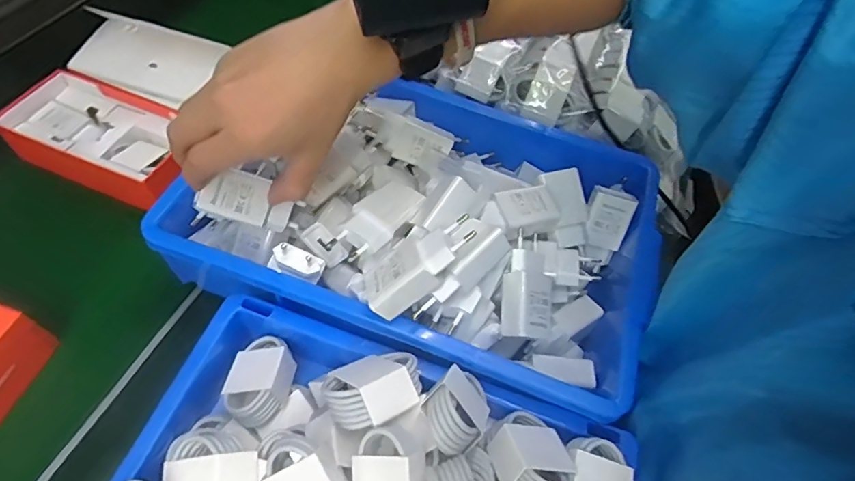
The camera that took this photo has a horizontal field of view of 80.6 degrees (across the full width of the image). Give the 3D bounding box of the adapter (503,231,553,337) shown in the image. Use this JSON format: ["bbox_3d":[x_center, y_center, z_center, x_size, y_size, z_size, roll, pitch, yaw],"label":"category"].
[{"bbox_3d":[0.076,0.035,0.381,0.037,0.021,0.077,18,69,-27],"label":"adapter"}]

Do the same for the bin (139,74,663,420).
[{"bbox_3d":[0.002,-0.029,0.415,0.371,0.101,0.244,19,57,9],"label":"bin"}]

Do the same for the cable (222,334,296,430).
[{"bbox_3d":[-0.120,0.097,0.360,0.042,0.024,0.061,5,56,0],"label":"cable"}]

